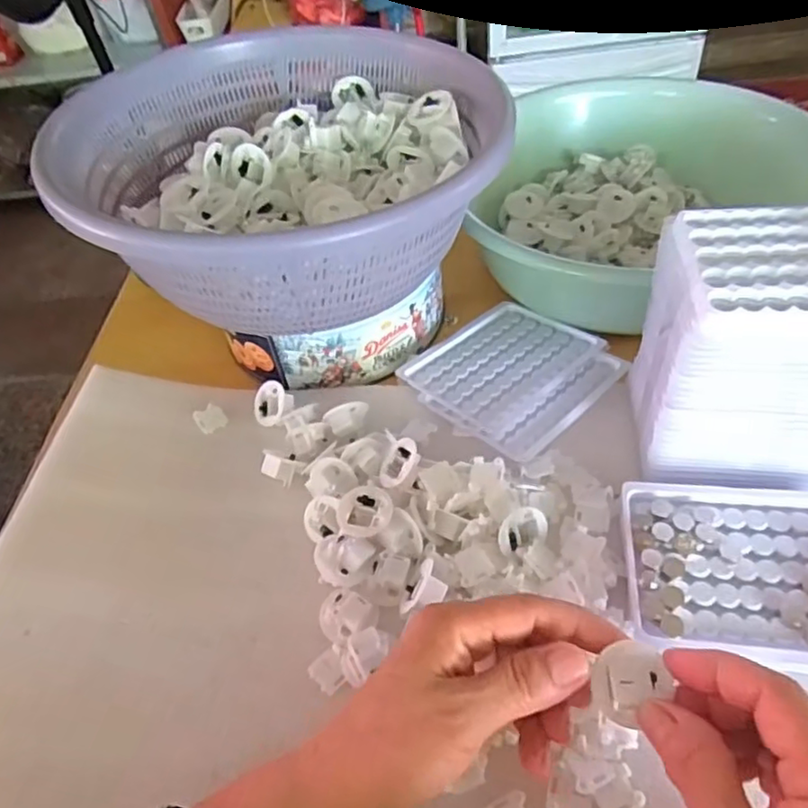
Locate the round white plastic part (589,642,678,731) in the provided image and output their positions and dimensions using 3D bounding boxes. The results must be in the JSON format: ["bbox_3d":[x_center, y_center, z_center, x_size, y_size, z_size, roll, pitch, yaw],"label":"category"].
[{"bbox_3d":[0.091,0.113,0.254,0.030,0.009,0.026,-18,70,-10],"label":"round white plastic part"}]

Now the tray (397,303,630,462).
[{"bbox_3d":[0.079,-0.026,0.457,0.129,0.018,0.123,-39,57,-23],"label":"tray"}]

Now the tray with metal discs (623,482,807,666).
[{"bbox_3d":[0.186,0.087,0.333,0.127,0.025,0.098,3,50,11],"label":"tray with metal discs"}]

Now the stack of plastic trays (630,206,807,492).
[{"bbox_3d":[0.206,-0.026,0.353,0.143,0.133,0.096,4,50,12],"label":"stack of plastic trays"}]

